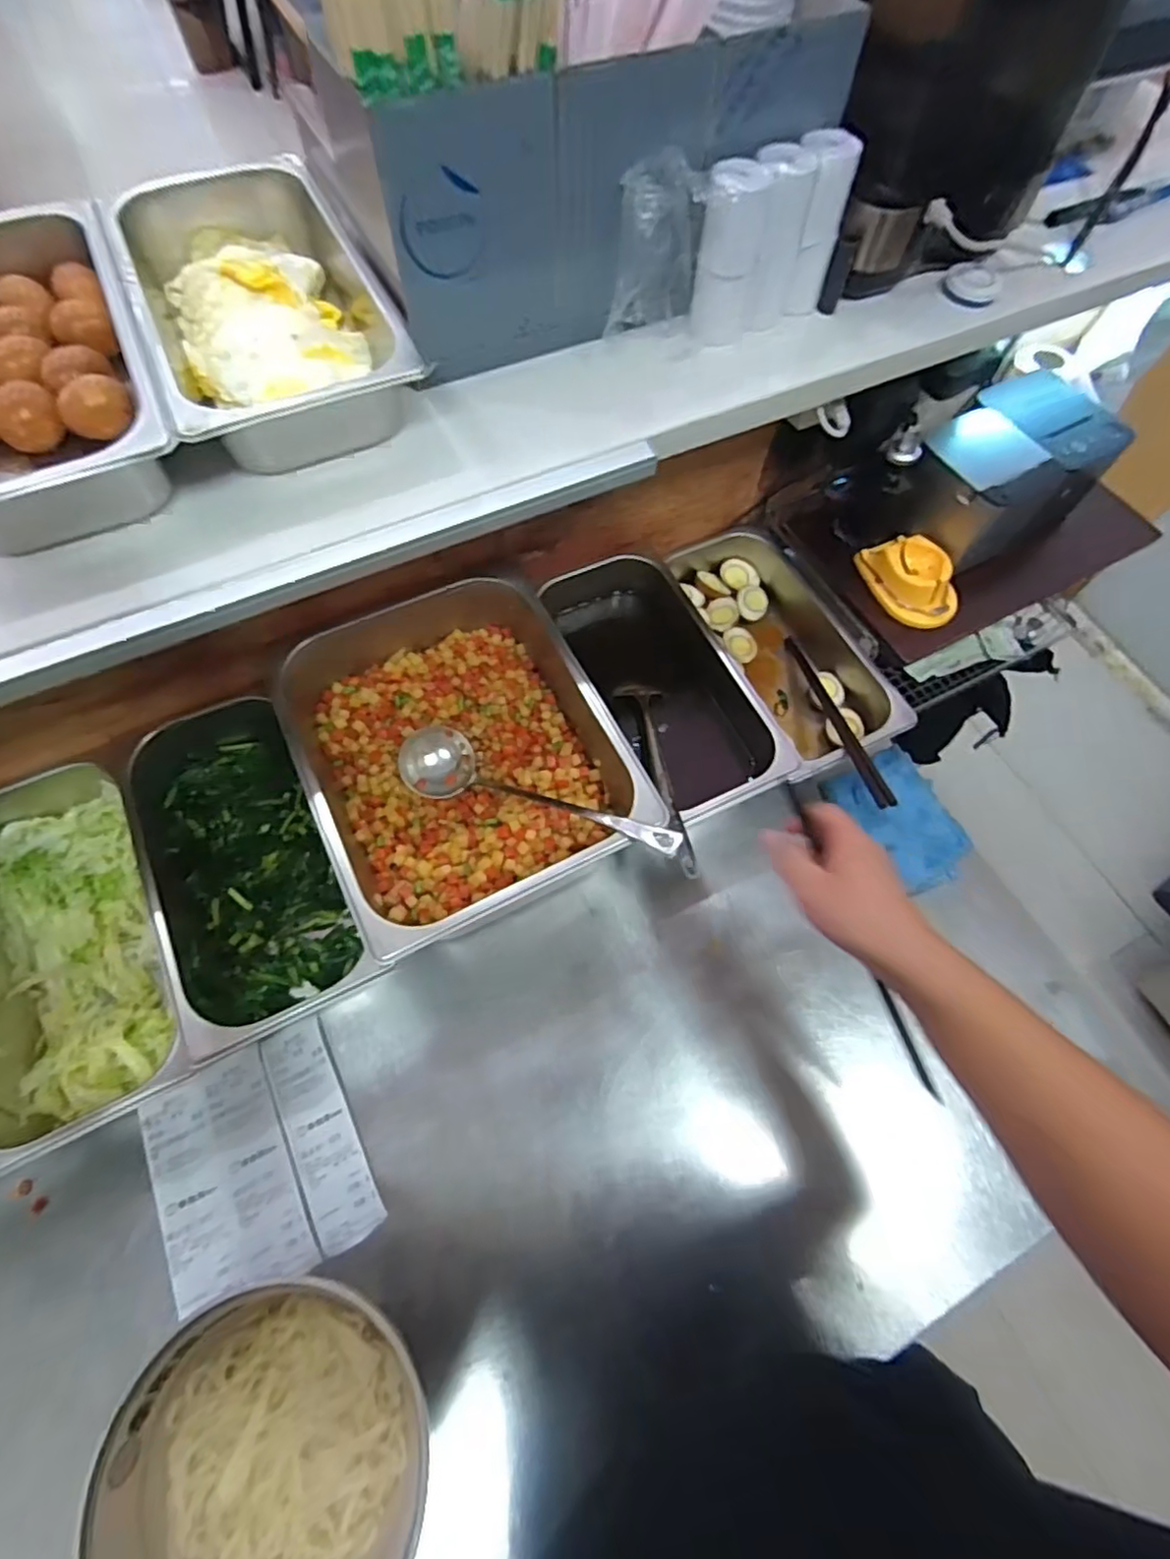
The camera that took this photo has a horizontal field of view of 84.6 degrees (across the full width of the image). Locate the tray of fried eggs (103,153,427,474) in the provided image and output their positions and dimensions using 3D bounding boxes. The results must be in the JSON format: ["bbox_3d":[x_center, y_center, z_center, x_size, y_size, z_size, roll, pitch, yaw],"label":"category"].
[{"bbox_3d":[-0.260,-0.369,0.512,0.174,0.064,0.286,-27,70,-13],"label":"tray of fried eggs"}]

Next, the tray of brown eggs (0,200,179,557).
[{"bbox_3d":[-0.404,-0.300,0.473,0.168,0.072,0.321,-24,69,-12],"label":"tray of brown eggs"}]

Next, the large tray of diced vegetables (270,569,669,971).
[{"bbox_3d":[-0.126,-0.021,0.641,0.262,0.142,0.329,-26,70,-13],"label":"large tray of diced vegetables"}]

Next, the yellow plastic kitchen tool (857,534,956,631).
[{"bbox_3d":[0.359,-0.219,0.705,0.074,0.037,0.112,-20,69,-11],"label":"yellow plastic kitchen tool"}]

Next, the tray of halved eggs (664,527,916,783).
[{"bbox_3d":[0.230,-0.152,0.765,0.161,0.082,0.323,-17,68,-10],"label":"tray of halved eggs"}]

